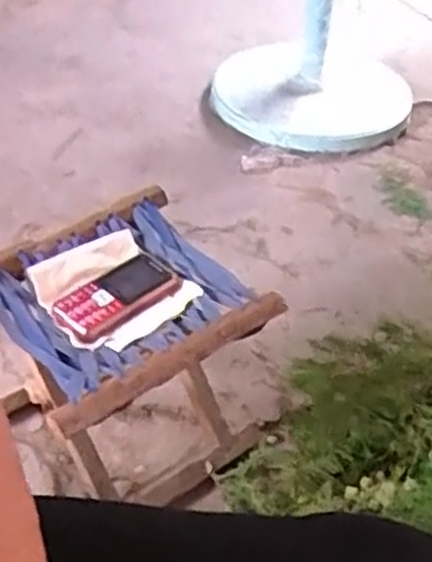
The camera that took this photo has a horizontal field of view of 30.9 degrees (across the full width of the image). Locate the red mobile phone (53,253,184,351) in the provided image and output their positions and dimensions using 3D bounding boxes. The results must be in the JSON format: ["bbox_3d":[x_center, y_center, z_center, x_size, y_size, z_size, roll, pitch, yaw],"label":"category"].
[{"bbox_3d":[-0.096,0.016,0.764,0.065,0.016,0.128,31,49,26],"label":"red mobile phone"}]

